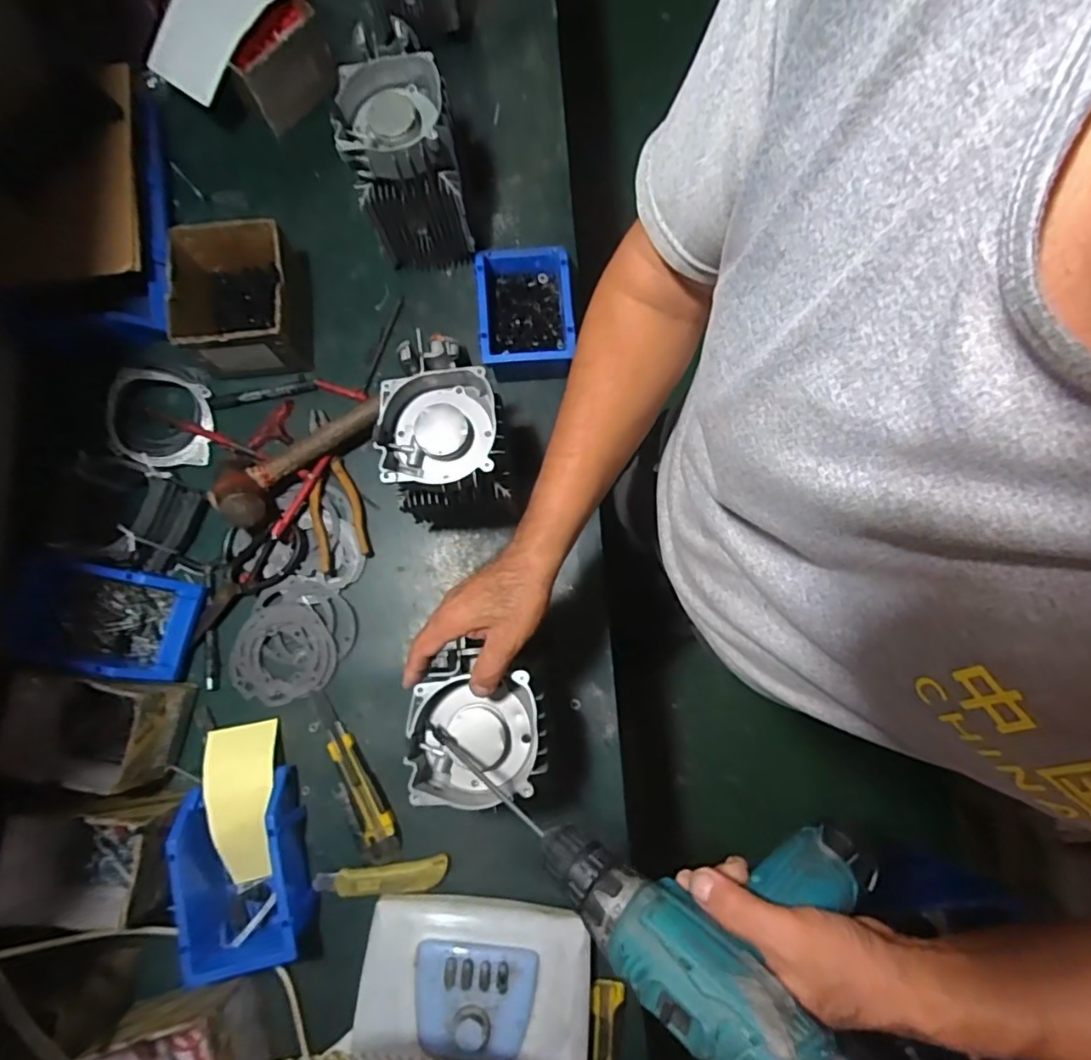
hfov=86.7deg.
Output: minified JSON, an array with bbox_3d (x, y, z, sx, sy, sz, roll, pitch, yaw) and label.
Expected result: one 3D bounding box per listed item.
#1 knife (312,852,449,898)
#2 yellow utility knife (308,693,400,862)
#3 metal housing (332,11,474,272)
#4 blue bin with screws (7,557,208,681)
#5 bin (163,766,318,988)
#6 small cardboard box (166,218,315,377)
[{"bbox_3d":[-0.185,0.393,0.650,0.147,0.011,0.030,-6,79,-2],"label":"knife"},{"bbox_3d":[-0.222,0.280,0.672,0.038,0.012,0.200,-26,81,-6],"label":"yellow utility knife"},{"bbox_3d":[-0.161,-0.432,0.694,0.117,0.207,0.129,-6,79,-2],"label":"metal housing"},{"bbox_3d":[-0.516,0.101,0.672,0.187,0.061,0.121,10,79,1],"label":"blue bin with screws"},{"bbox_3d":[-0.327,0.366,0.630,0.125,0.070,0.179,-13,80,-4],"label":"bin"},{"bbox_3d":[-0.374,-0.280,0.721,0.141,0.098,0.153,-7,79,-3],"label":"small cardboard box"}]

